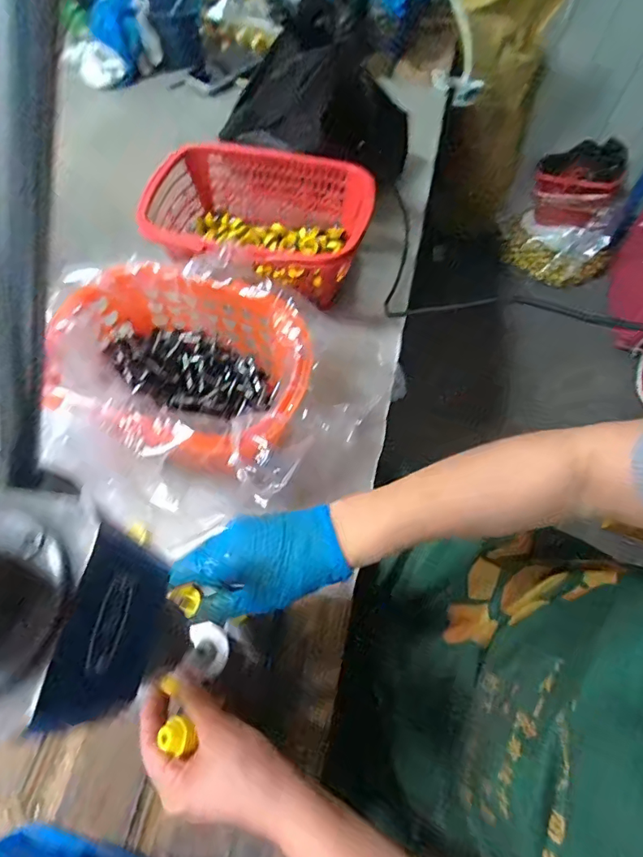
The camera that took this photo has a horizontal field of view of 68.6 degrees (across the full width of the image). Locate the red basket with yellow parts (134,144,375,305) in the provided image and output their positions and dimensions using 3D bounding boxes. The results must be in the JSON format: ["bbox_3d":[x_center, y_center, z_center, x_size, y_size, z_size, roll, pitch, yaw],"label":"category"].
[{"bbox_3d":[-0.086,-0.278,0.645,0.286,0.127,0.195,12,63,6],"label":"red basket with yellow parts"}]

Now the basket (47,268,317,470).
[{"bbox_3d":[-0.147,-0.053,0.496,0.265,0.122,0.203,19,64,9],"label":"basket"}]

